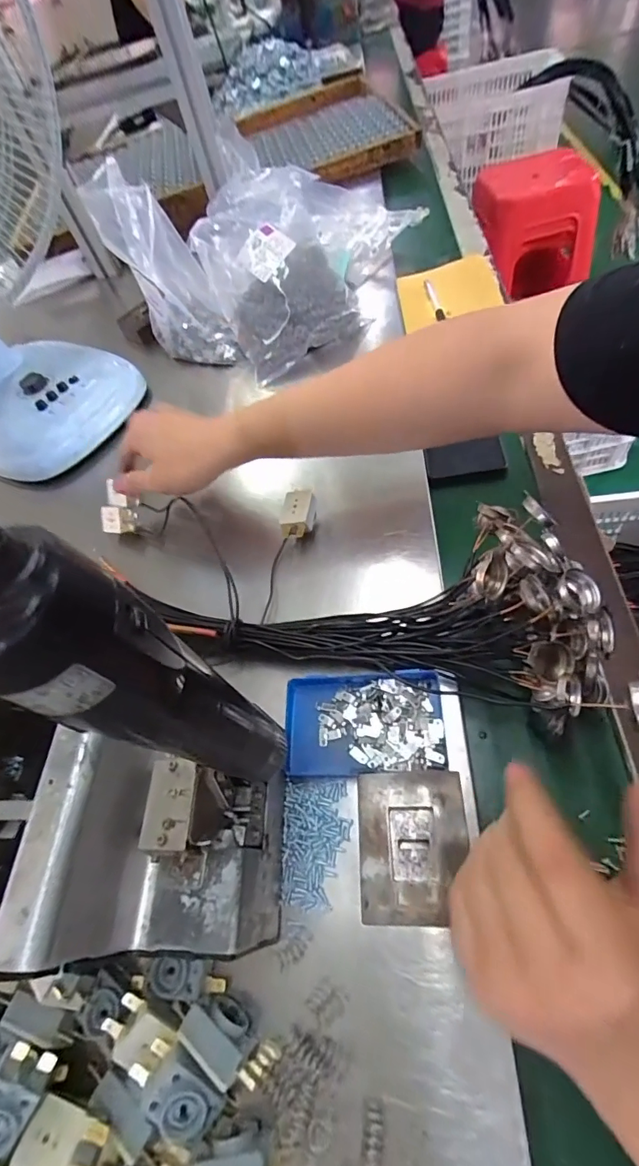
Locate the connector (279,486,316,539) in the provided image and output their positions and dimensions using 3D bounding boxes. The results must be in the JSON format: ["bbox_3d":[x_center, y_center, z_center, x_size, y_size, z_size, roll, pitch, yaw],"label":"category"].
[{"bbox_3d":[-0.020,-0.065,0.425,0.030,0.020,0.045,-3,58,11],"label":"connector"}]

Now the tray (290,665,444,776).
[{"bbox_3d":[0.032,0.101,0.333,0.112,0.019,0.071,-5,58,9],"label":"tray"}]

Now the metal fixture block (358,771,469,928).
[{"bbox_3d":[0.056,0.160,0.281,0.061,0.036,0.078,-5,58,10],"label":"metal fixture block"}]

